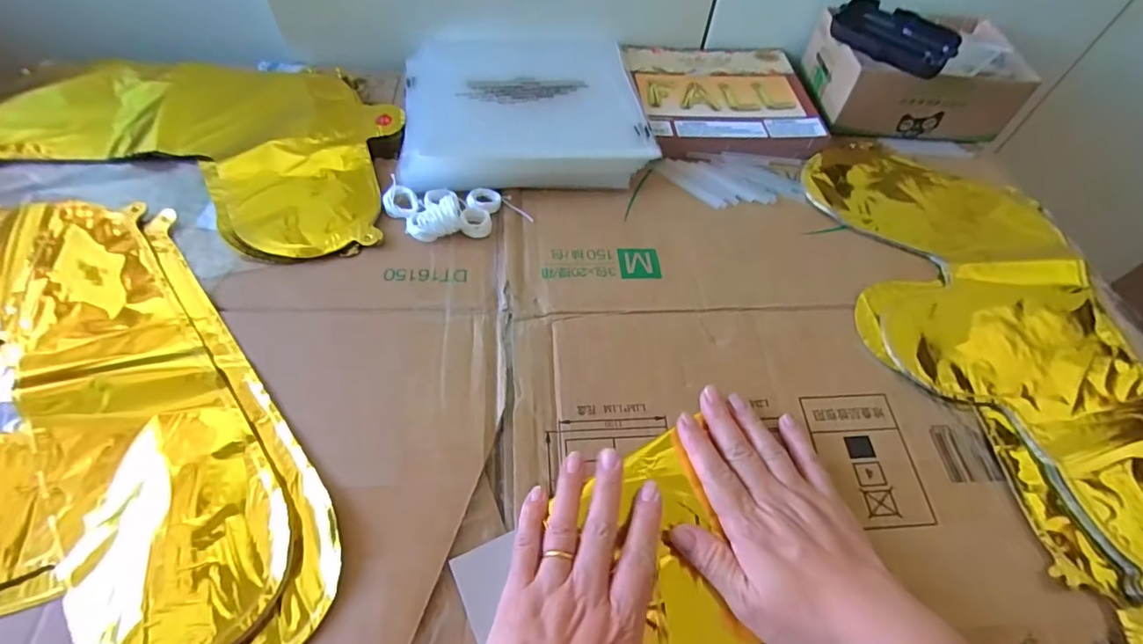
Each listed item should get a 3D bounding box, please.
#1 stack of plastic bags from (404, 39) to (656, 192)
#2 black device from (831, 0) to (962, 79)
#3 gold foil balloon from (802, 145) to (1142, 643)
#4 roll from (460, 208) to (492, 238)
[{"bbox_3d":[-0.049,-0.224,0.525,0.225,0.026,0.233,-5,58,-7],"label":"stack of plastic bags"},{"bbox_3d":[0.307,-0.270,0.500,0.051,0.033,0.103,-31,63,-22],"label":"black device"},{"bbox_3d":[0.334,0.009,0.406,0.212,0.013,0.444,1,57,-3],"label":"gold foil balloon"},{"bbox_3d":[-0.079,-0.083,0.438,0.025,0.009,0.027,2,57,-3],"label":"roll"}]

